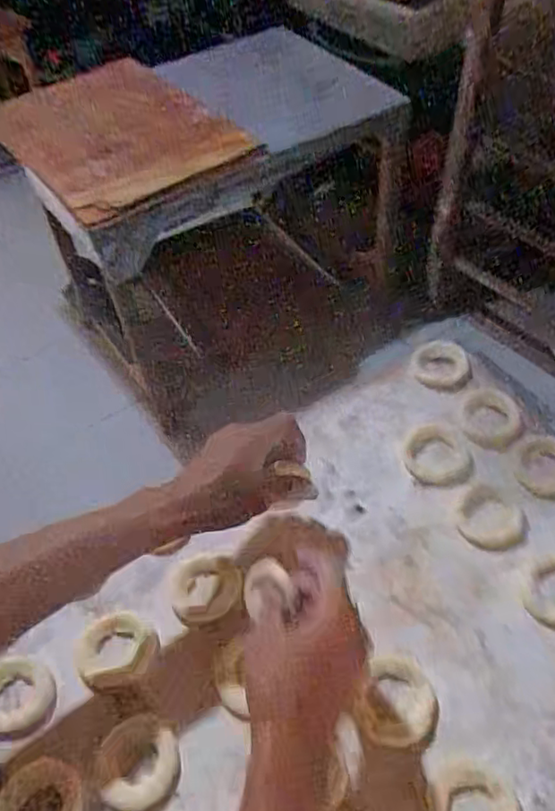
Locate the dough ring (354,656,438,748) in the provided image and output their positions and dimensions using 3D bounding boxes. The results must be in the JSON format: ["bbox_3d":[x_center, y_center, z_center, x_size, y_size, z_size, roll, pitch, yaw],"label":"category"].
[{"bbox_3d":[0.092,0.223,0.466,0.055,0.015,0.064,19,55,16],"label":"dough ring"}]

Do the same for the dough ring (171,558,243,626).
[{"bbox_3d":[-0.062,0.159,0.539,0.063,0.009,0.059,-1,52,1],"label":"dough ring"}]

